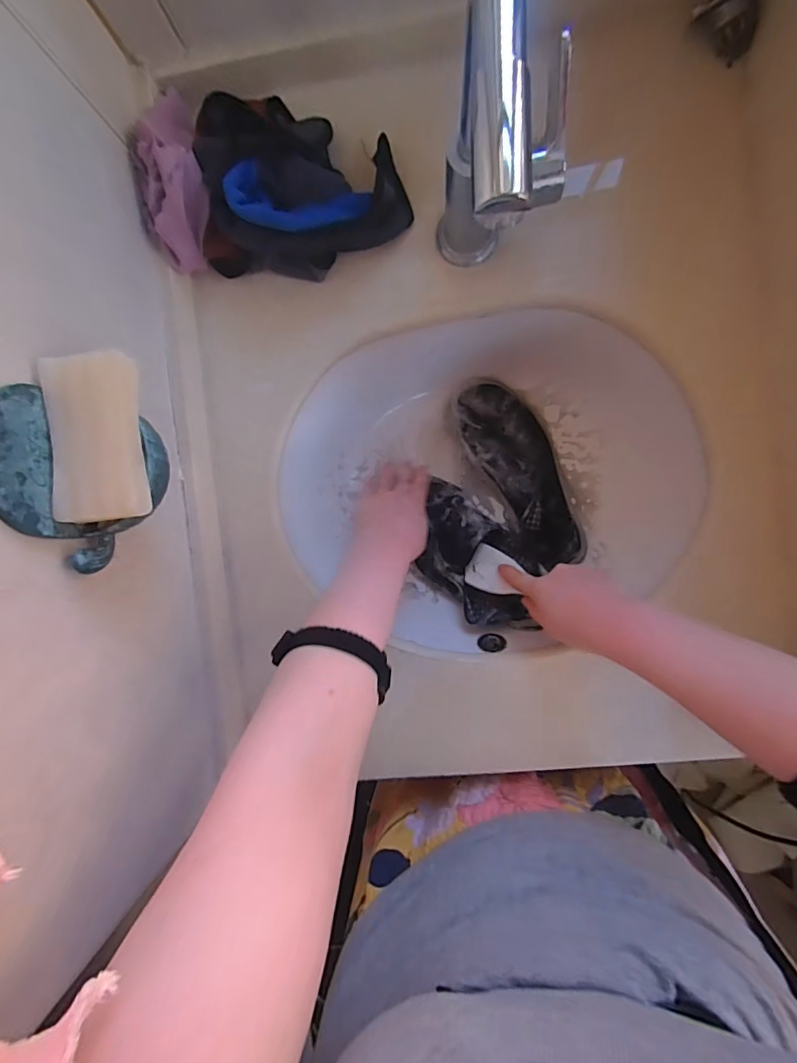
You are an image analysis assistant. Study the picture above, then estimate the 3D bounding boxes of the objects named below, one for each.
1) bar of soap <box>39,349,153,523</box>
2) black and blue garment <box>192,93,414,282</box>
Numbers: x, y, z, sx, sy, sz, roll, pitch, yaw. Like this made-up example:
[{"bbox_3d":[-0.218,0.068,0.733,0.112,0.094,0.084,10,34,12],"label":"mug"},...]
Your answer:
[{"bbox_3d":[-0.186,-0.057,0.302,0.050,0.017,0.100,-6,92,6],"label":"bar of soap"},{"bbox_3d":[-0.095,-0.324,0.430,0.170,0.089,0.163,1,94,4],"label":"black and blue garment"}]

